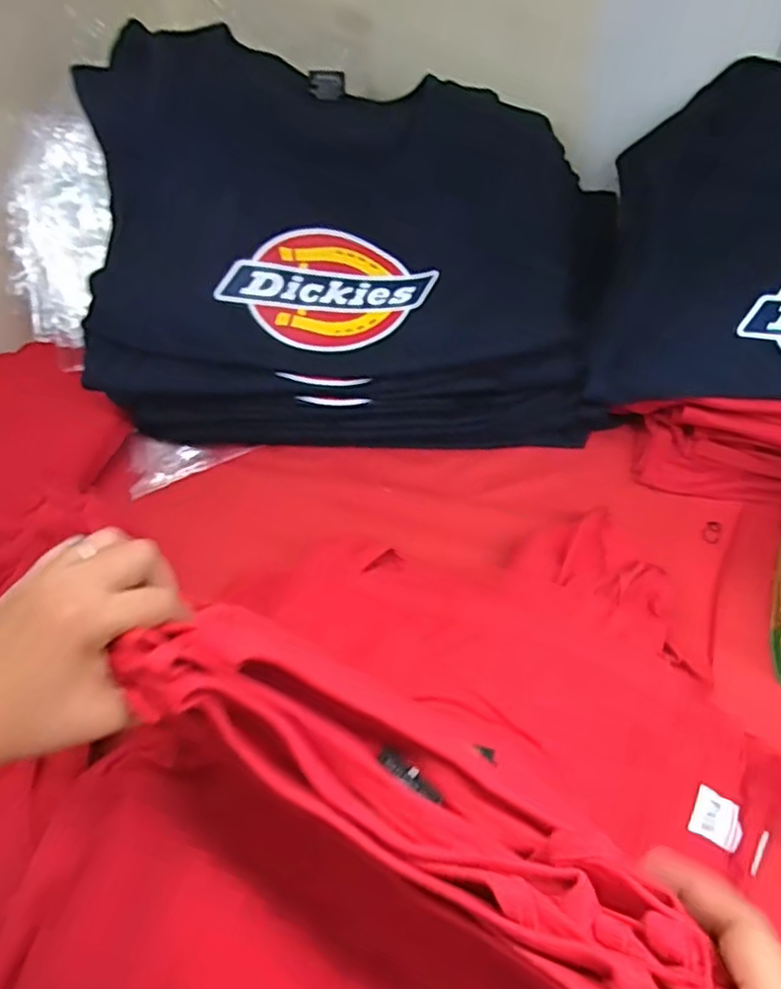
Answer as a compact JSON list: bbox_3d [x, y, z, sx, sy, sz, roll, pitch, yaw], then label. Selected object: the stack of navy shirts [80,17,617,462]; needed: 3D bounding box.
[{"bbox_3d":[-0.041,-0.277,0.736,0.552,0.282,0.351,3,55,7],"label":"stack of navy shirts"}]

